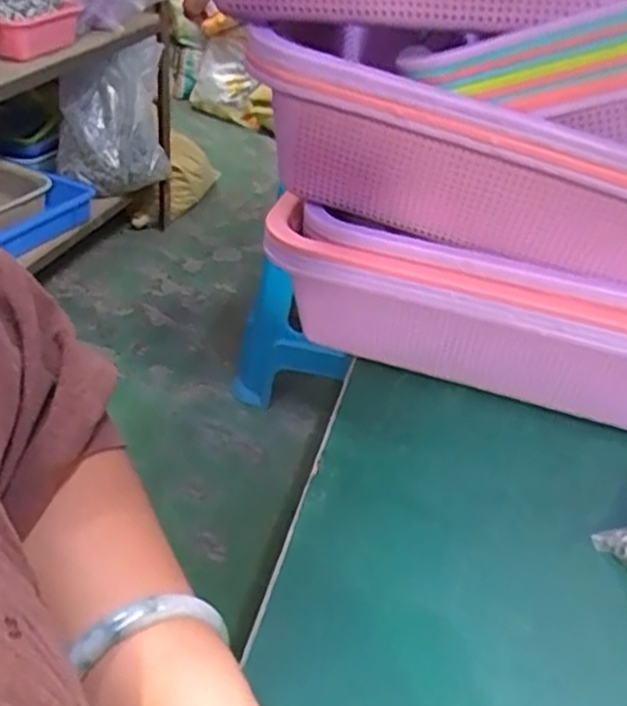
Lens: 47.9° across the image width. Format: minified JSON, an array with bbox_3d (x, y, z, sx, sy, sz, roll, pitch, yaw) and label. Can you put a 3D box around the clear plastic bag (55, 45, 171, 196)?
[{"bbox_3d":[-0.515,-0.598,1.798,0.271,0.321,0.254,-5,38,-15],"label":"clear plastic bag"}]

